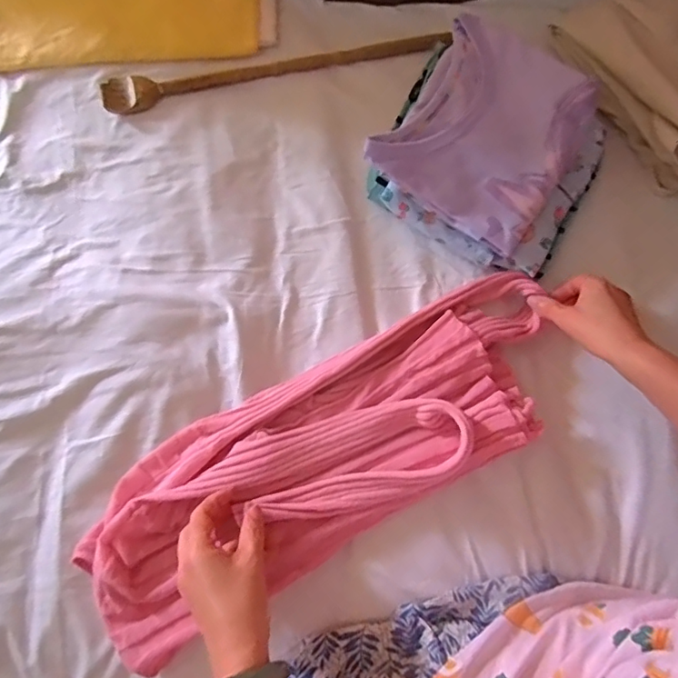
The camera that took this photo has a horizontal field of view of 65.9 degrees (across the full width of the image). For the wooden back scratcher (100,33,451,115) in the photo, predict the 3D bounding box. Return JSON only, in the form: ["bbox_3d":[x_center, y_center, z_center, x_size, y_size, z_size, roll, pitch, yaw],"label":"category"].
[{"bbox_3d":[-0.075,-0.314,0.610,0.402,0.029,0.042,-10,76,-3],"label":"wooden back scratcher"}]

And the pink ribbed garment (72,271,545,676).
[{"bbox_3d":[-0.002,0.109,0.518,0.504,0.049,0.176,-29,77,-7],"label":"pink ribbed garment"}]

